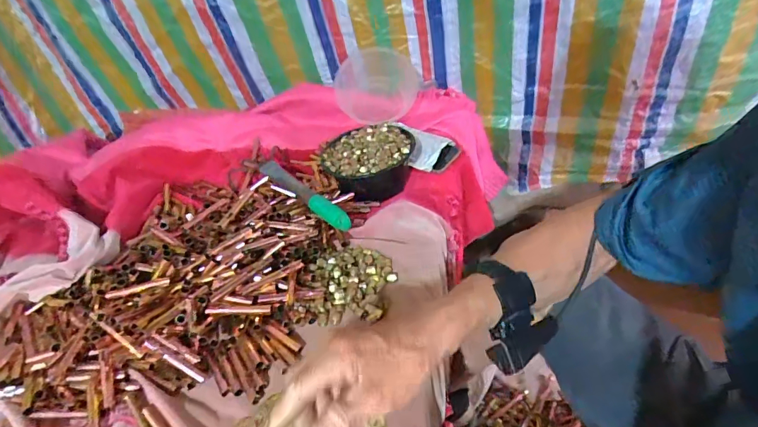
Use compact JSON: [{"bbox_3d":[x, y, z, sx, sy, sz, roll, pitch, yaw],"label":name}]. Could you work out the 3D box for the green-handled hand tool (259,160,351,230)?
[{"bbox_3d":[-0.128,-0.039,0.674,0.028,0.035,0.249,-33,42,-27],"label":"green-handled hand tool"}]

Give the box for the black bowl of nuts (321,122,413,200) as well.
[{"bbox_3d":[-0.017,-0.095,0.746,0.153,0.072,0.150,-4,39,4],"label":"black bowl of nuts"}]

